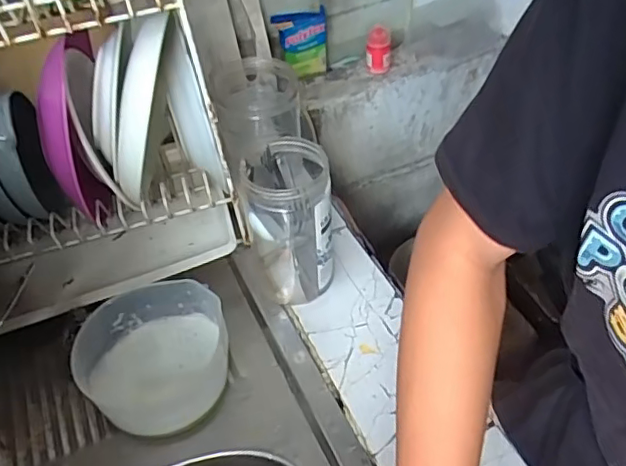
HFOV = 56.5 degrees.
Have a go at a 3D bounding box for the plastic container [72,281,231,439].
[{"bbox_3d":[-0.167,0.124,0.595,0.145,0.059,0.138,-2,45,2],"label":"plastic container"}]

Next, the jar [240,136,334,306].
[{"bbox_3d":[-0.026,-0.012,0.637,0.082,0.176,0.099,-11,46,-7],"label":"jar"}]

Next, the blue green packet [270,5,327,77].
[{"bbox_3d":[-0.017,-0.322,1.008,0.086,0.113,0.047,-24,49,-19],"label":"blue green packet"}]

